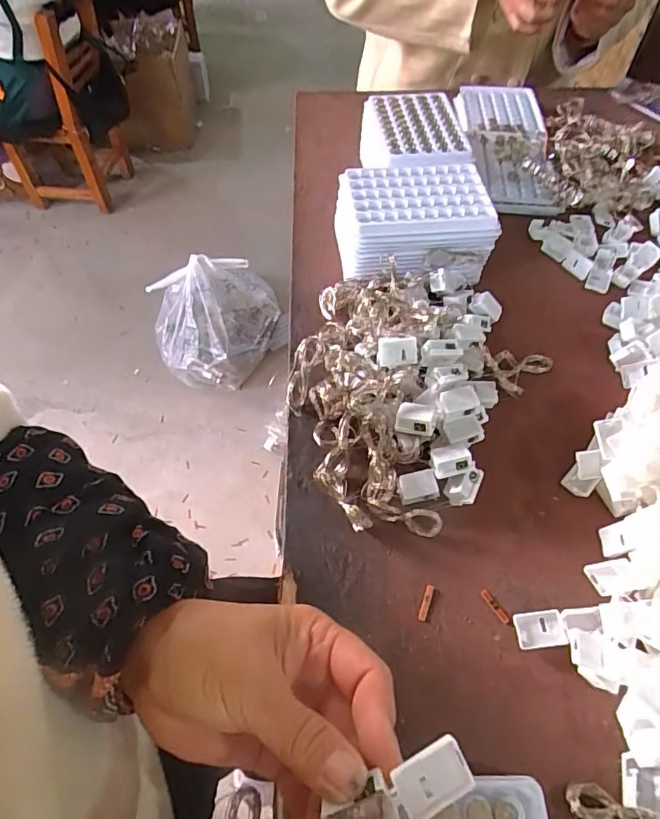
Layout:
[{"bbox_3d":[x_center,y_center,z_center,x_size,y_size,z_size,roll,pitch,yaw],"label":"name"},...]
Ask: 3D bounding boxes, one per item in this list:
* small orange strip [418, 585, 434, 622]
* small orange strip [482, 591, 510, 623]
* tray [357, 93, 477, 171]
[{"bbox_3d":[0.060,0.121,0.314,0.005,0.004,0.022,17,58,14],"label":"small orange strip"},{"bbox_3d":[0.104,0.123,0.314,0.005,0.004,0.023,-26,59,-15],"label":"small orange strip"},{"bbox_3d":[0.085,-0.282,0.520,0.104,0.027,0.141,-1,56,0],"label":"tray"}]

